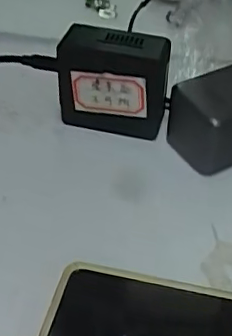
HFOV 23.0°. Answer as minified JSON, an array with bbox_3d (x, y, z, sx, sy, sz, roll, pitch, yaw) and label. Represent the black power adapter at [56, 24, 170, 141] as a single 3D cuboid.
[{"bbox_3d":[0.000,-0.064,0.432,0.078,0.078,0.036,11,44,11],"label":"black power adapter"}]

